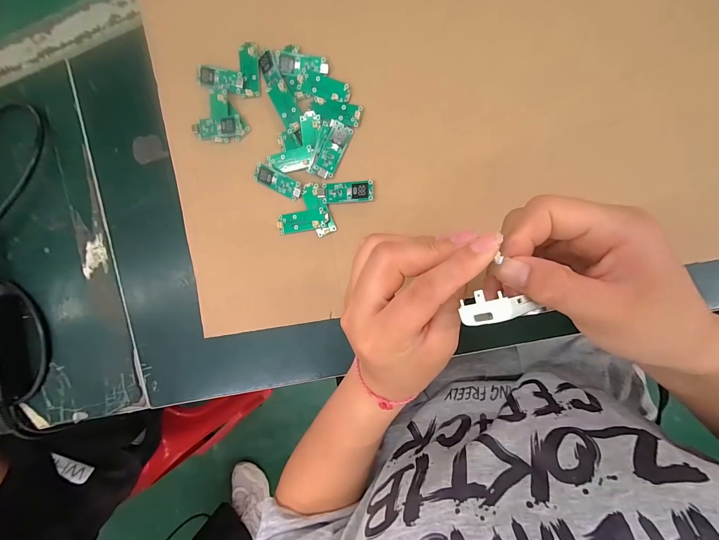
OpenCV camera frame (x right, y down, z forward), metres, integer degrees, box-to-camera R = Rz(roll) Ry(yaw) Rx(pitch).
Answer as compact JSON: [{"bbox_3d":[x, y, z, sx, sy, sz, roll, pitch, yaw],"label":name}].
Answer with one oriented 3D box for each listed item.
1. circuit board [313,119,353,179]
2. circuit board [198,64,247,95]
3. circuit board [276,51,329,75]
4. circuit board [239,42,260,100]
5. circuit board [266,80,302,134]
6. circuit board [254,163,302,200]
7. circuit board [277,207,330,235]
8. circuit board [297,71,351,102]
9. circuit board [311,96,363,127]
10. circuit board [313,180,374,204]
[{"bbox_3d":[-0.025,-0.111,0.289,0.022,0.004,0.052,20,95,-12],"label":"circuit board"},{"bbox_3d":[-0.137,-0.186,0.305,0.050,0.008,0.024,13,89,5],"label":"circuit board"},{"bbox_3d":[-0.053,-0.191,0.290,0.050,0.004,0.018,8,93,8],"label":"circuit board"},{"bbox_3d":[-0.107,-0.194,0.303,0.018,0.007,0.050,-2,92,8],"label":"circuit board"},{"bbox_3d":[-0.069,-0.153,0.292,0.019,0.006,0.046,-26,88,8],"label":"circuit board"},{"bbox_3d":[-0.079,-0.085,0.301,0.050,0.004,0.017,28,107,6],"label":"circuit board"},{"bbox_3d":[-0.054,-0.047,0.299,0.050,0.009,0.019,-7,91,9],"label":"circuit board"},{"bbox_3d":[-0.033,-0.170,0.289,0.051,0.004,0.020,19,95,7],"label":"circuit board"},{"bbox_3d":[-0.022,-0.146,0.287,0.047,0.006,0.021,12,84,2],"label":"circuit board"},{"bbox_3d":[-0.015,-0.072,0.290,0.055,0.005,0.019,-1,92,8],"label":"circuit board"}]

